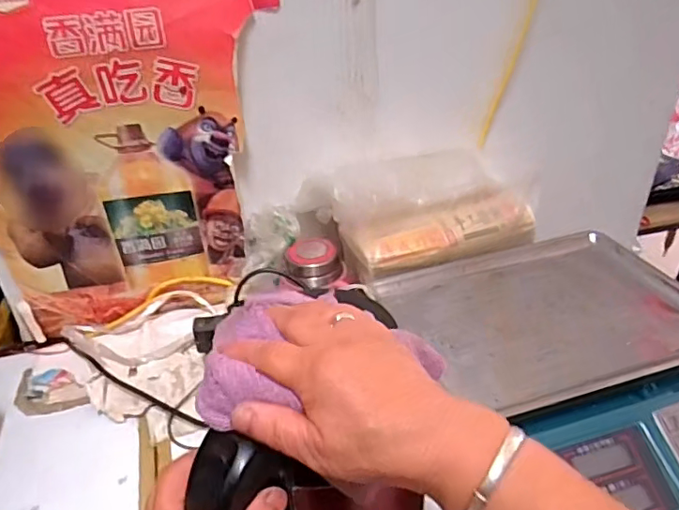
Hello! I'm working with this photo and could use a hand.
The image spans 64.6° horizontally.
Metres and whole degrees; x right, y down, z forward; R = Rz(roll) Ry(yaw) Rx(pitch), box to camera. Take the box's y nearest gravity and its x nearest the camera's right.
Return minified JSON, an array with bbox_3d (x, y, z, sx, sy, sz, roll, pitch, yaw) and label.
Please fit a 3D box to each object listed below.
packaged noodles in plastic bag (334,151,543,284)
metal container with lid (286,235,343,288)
[{"bbox_3d":[0.131,-0.068,0.725,0.277,0.093,0.141,-15,35,-20],"label":"packaged noodles in plastic bag"},{"bbox_3d":[-0.036,0.008,0.750,0.080,0.048,0.062,-7,33,-7],"label":"metal container with lid"}]

